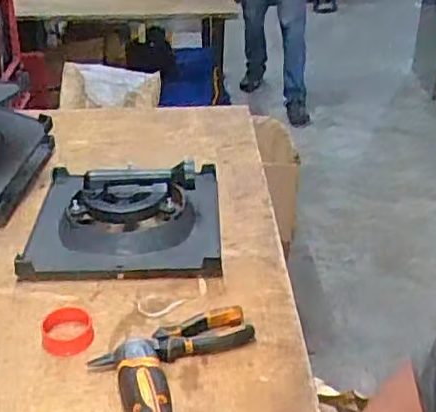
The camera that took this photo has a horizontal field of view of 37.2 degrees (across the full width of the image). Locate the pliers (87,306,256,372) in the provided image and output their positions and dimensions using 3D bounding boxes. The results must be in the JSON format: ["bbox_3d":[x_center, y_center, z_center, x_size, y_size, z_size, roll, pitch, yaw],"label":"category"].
[{"bbox_3d":[-0.059,0.168,0.818,0.203,0.023,0.070,-9,32,-15],"label":"pliers"}]

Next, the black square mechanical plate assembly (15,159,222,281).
[{"bbox_3d":[-0.147,-0.009,1.044,0.298,0.090,0.299,-2,31,-3],"label":"black square mechanical plate assembly"}]

